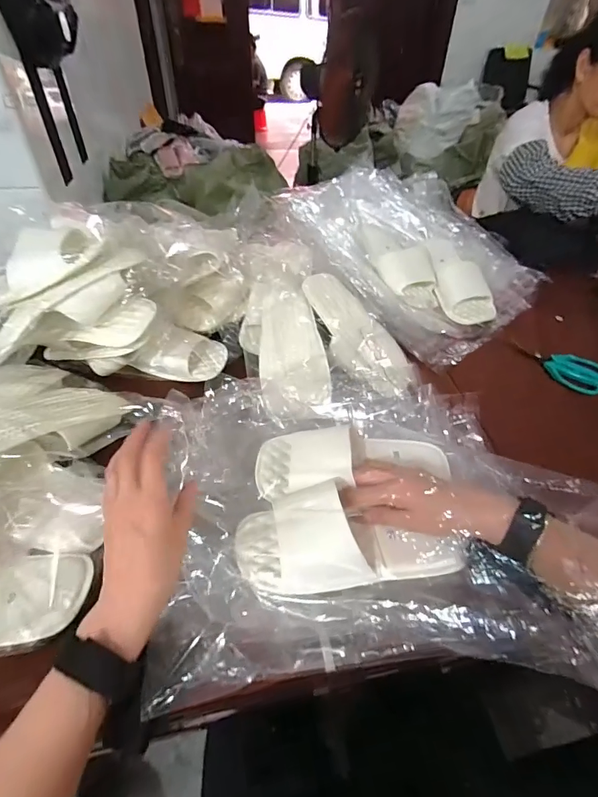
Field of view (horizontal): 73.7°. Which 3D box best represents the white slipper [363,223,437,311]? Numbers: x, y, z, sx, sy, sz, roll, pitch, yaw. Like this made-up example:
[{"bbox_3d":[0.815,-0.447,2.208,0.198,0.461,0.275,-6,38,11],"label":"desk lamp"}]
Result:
[{"bbox_3d":[0.195,-0.261,0.774,0.116,0.047,0.242,-15,62,-17],"label":"white slipper"}]

